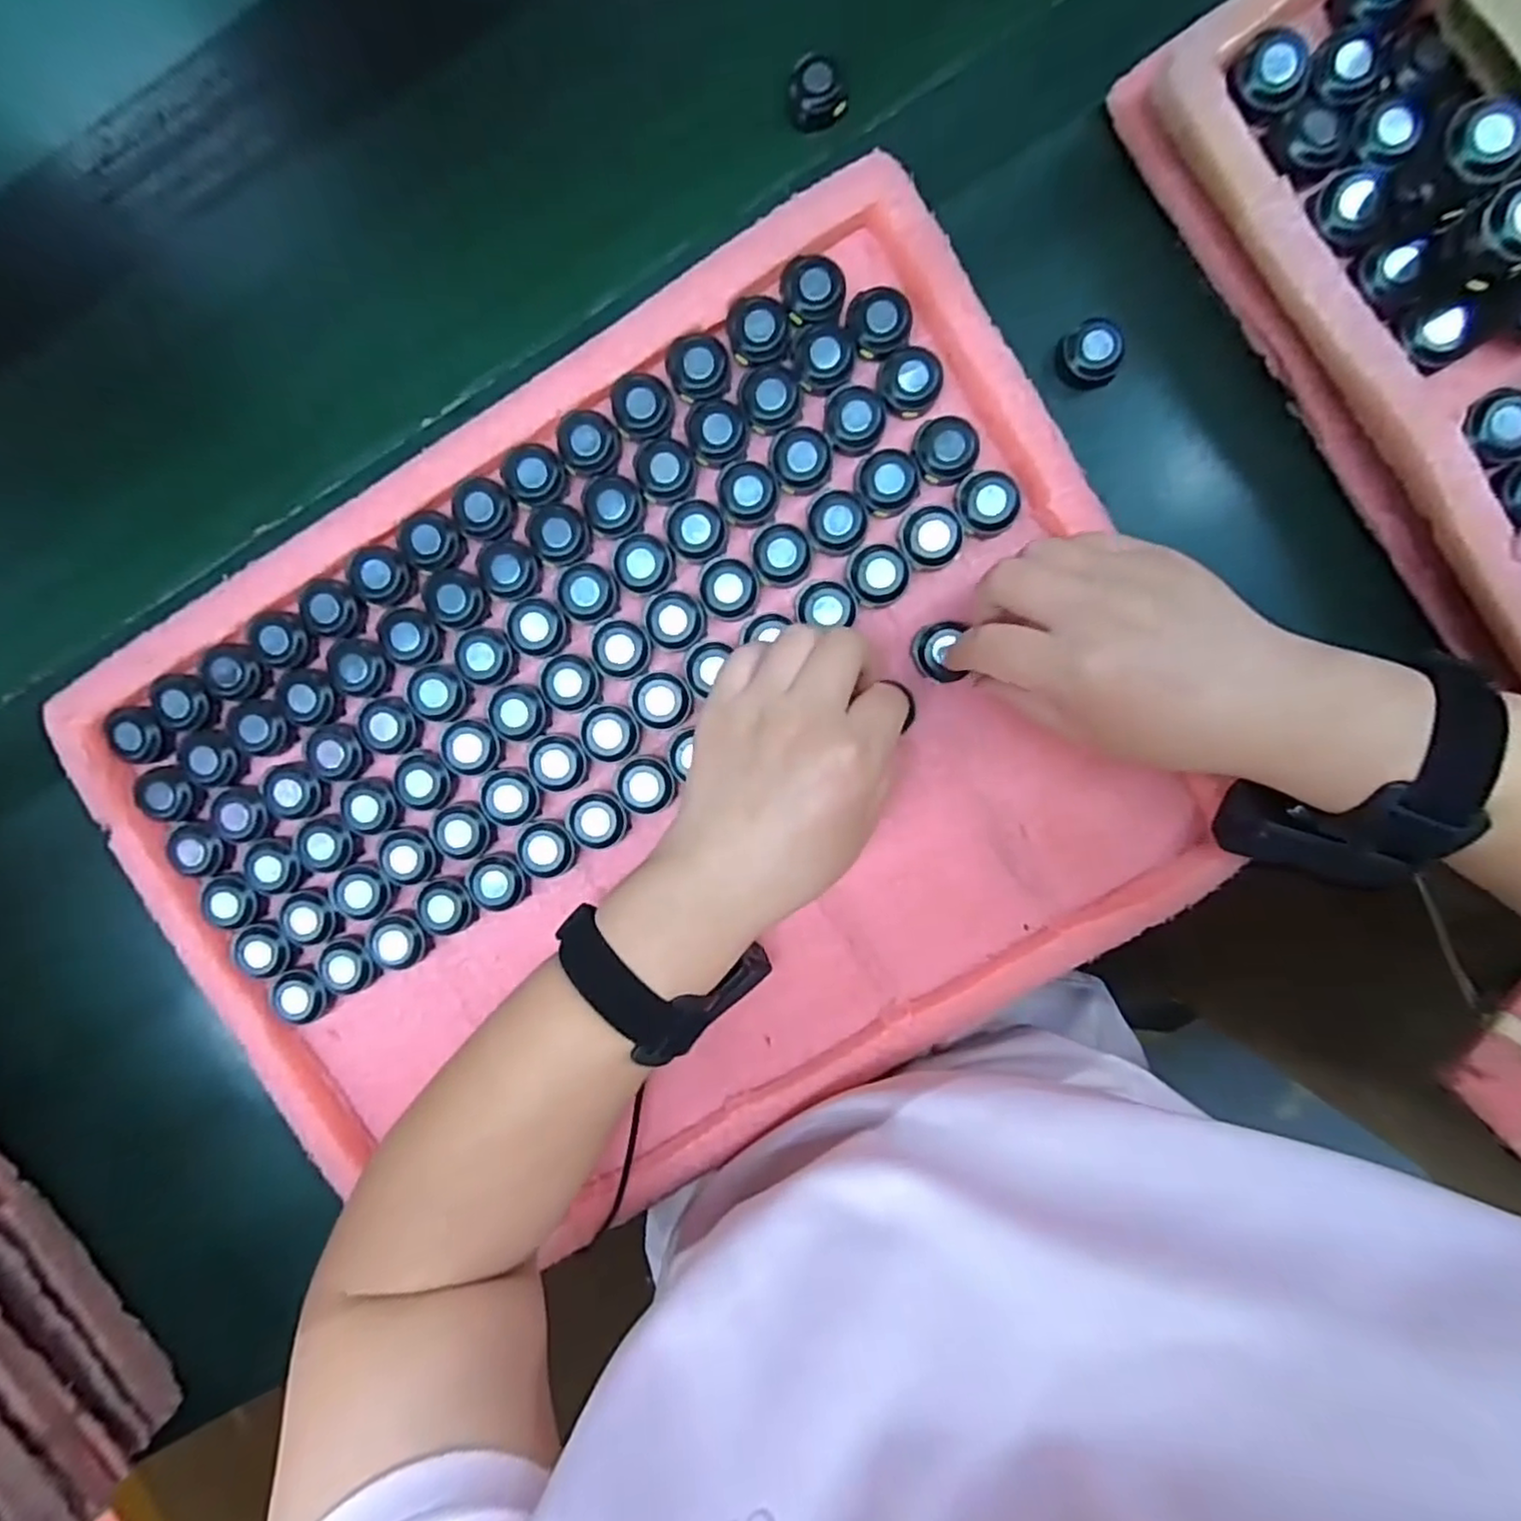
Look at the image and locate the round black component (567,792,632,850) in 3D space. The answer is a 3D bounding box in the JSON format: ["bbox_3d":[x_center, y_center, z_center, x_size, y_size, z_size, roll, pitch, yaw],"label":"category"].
[{"bbox_3d":[-0.082,0.030,0.347,0.030,0.014,0.027,0,92,4],"label":"round black component"}]

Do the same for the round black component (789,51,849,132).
[{"bbox_3d":[0.027,-0.333,0.339,0.029,0.011,0.026,43,94,1],"label":"round black component"}]

